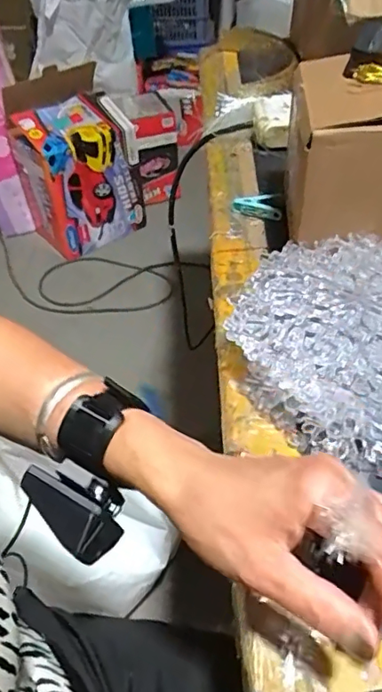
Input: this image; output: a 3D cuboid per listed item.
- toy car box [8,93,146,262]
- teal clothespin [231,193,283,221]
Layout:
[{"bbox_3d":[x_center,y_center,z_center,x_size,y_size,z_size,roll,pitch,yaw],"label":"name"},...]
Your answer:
[{"bbox_3d":[-0.341,-0.530,1.655,0.305,0.397,0.224,-34,52,-26],"label":"toy car box"},{"bbox_3d":[0.067,-0.145,0.553,0.050,0.014,0.030,2,46,7],"label":"teal clothespin"}]

